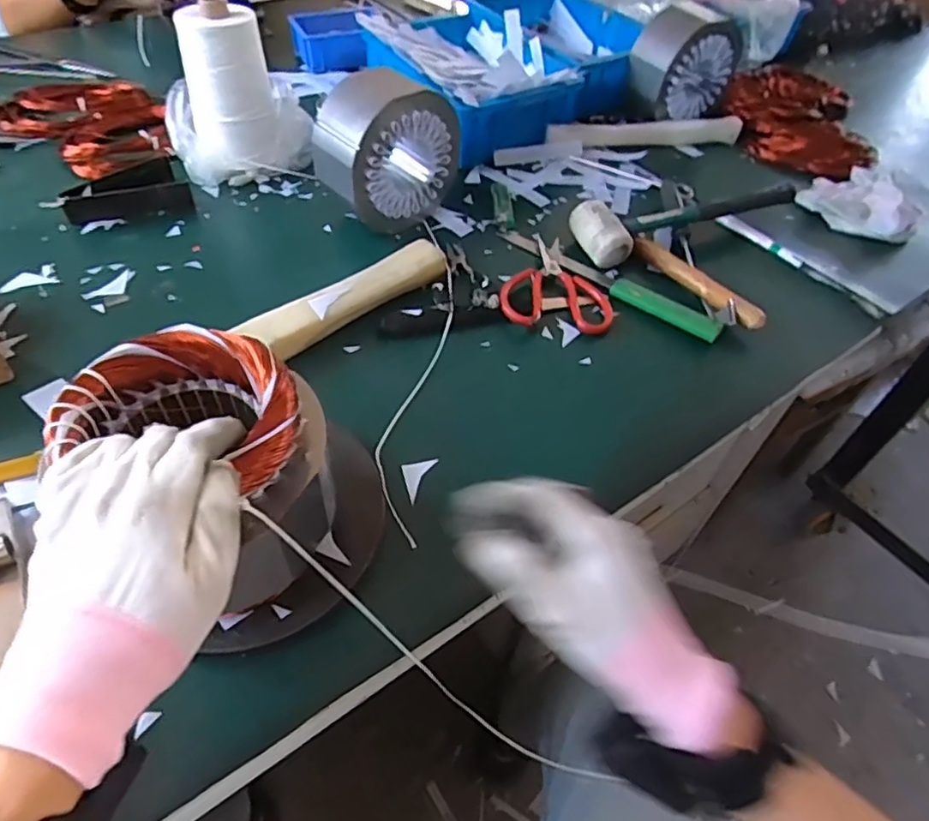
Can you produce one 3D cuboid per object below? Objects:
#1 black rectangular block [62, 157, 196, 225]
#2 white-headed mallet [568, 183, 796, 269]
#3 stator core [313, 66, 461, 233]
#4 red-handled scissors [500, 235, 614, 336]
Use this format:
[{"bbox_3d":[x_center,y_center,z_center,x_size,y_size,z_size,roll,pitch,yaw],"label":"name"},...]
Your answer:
[{"bbox_3d":[-0.383,-0.251,0.695,0.126,0.027,0.078,-16,53,-18],"label":"black rectangular block"},{"bbox_3d":[0.254,-0.224,0.710,0.261,0.055,0.072,-13,52,-16],"label":"white-headed mallet"},{"bbox_3d":[-0.083,-0.282,0.664,0.153,0.149,0.077,-33,60,-29],"label":"stator core"},{"bbox_3d":[0.100,-0.139,0.650,0.114,0.011,0.150,8,49,2],"label":"red-handled scissors"}]

